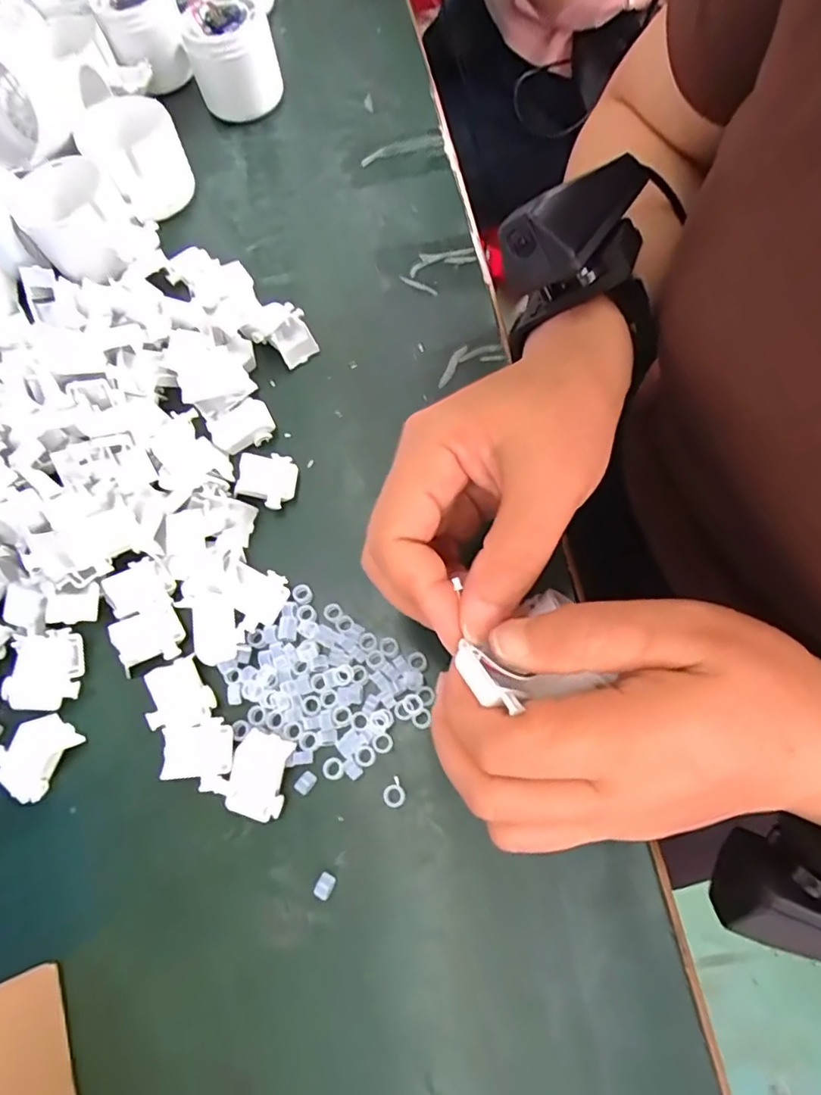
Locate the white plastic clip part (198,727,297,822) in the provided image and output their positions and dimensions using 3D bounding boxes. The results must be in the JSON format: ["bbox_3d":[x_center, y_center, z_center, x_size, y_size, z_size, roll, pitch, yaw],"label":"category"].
[{"bbox_3d":[-0.068,0.097,0.247,0.034,0.004,0.033,19,70,11],"label":"white plastic clip part"}]

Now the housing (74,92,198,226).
[{"bbox_3d":[-0.174,-0.249,0.367,0.057,0.044,0.066,-25,69,-6],"label":"housing"}]

